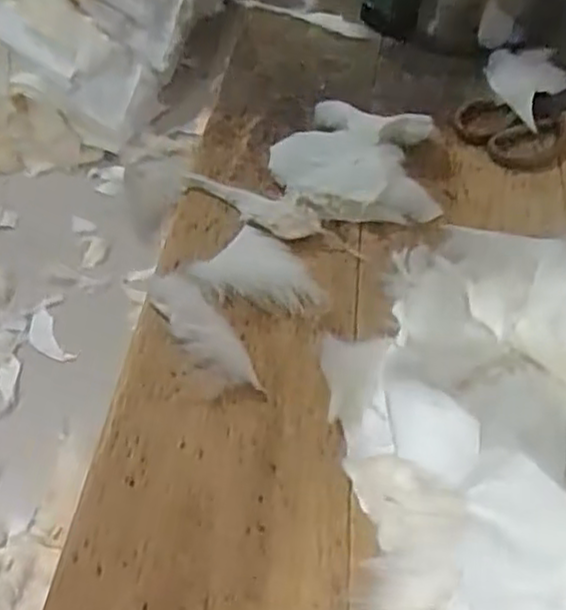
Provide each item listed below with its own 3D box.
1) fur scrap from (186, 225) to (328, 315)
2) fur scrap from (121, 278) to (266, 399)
[{"bbox_3d":[-0.014,-0.020,0.535,0.065,0.012,0.099,-36,59,-28],"label":"fur scrap"},{"bbox_3d":[-0.060,0.017,0.507,0.035,0.016,0.134,-28,55,-24],"label":"fur scrap"}]

